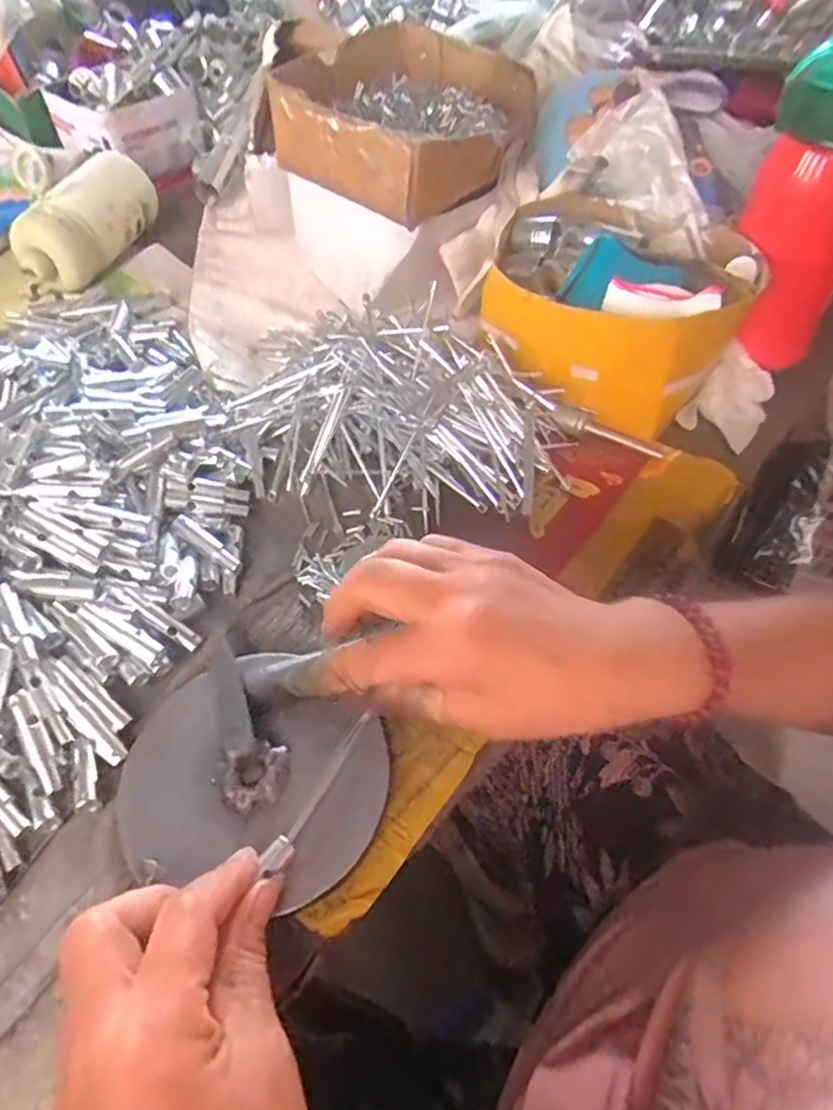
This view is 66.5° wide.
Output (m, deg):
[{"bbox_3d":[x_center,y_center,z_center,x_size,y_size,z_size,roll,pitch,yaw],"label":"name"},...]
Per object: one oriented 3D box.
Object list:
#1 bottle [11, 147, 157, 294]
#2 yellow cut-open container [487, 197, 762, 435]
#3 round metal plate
[{"bbox_3d":[-0.294,-0.300,0.565,0.058,0.063,0.148,13,55,7],"label":"bottle"},{"bbox_3d":[0.141,-0.182,0.465,0.178,0.089,0.139,21,56,13],"label":"yellow cut-open container"},{"bbox_3d":[-0.079,0.105,0.305,0.121,0.018,0.112,1,55,-2],"label":"round metal plate"}]

